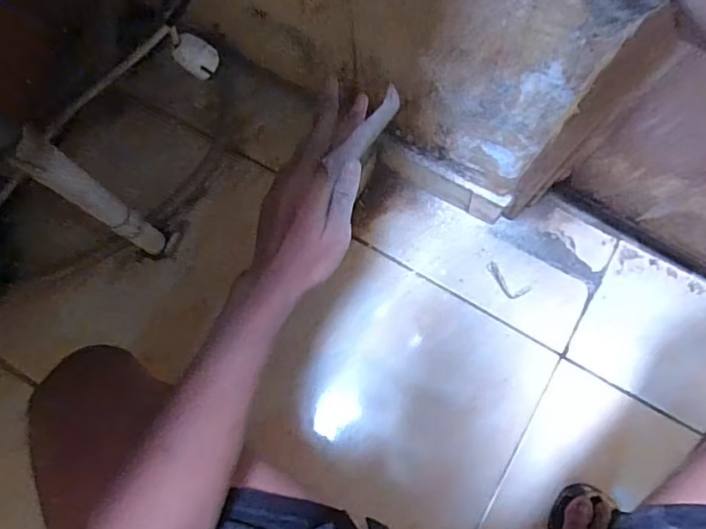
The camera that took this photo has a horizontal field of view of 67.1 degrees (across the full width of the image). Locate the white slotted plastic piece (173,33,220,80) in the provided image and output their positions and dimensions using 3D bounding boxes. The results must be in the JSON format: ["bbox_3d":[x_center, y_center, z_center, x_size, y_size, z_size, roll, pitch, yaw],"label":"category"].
[{"bbox_3d":[-0.162,-0.216,0.554,0.005,0.047,0.038,18,81,39],"label":"white slotted plastic piece"}]

